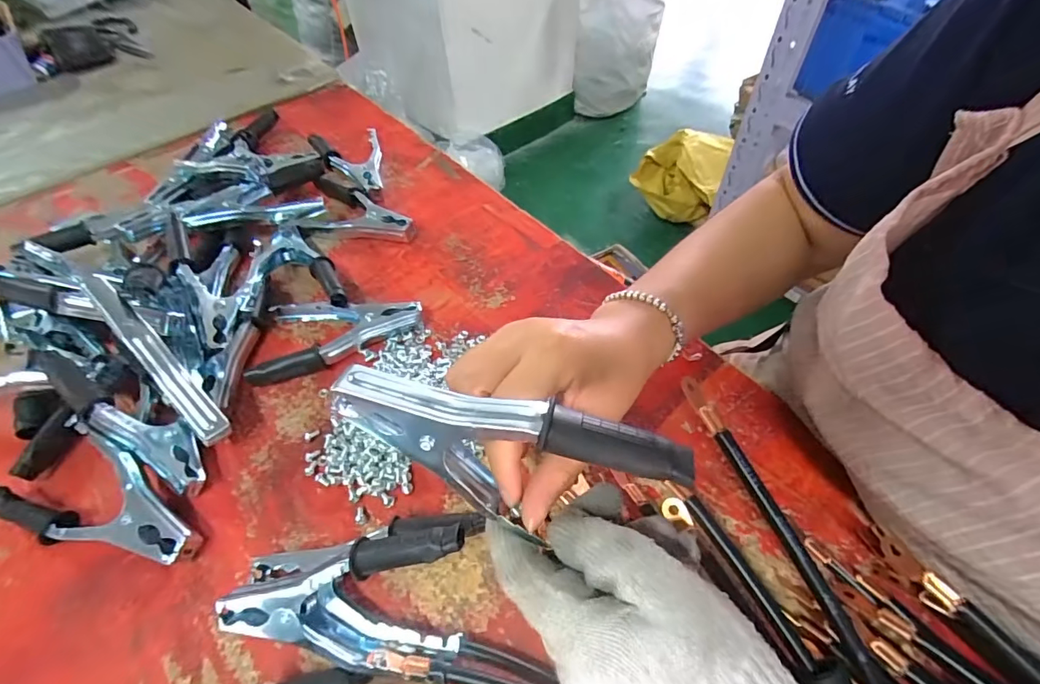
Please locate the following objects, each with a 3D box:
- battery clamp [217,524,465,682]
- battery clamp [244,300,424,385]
[{"bbox_3d":[-0.101,0.144,0.270,0.134,0.071,0.064,4,53,5],"label":"battery clamp"},{"bbox_3d":[-0.156,-0.009,0.415,0.139,0.023,0.076,-9,53,-5],"label":"battery clamp"}]

